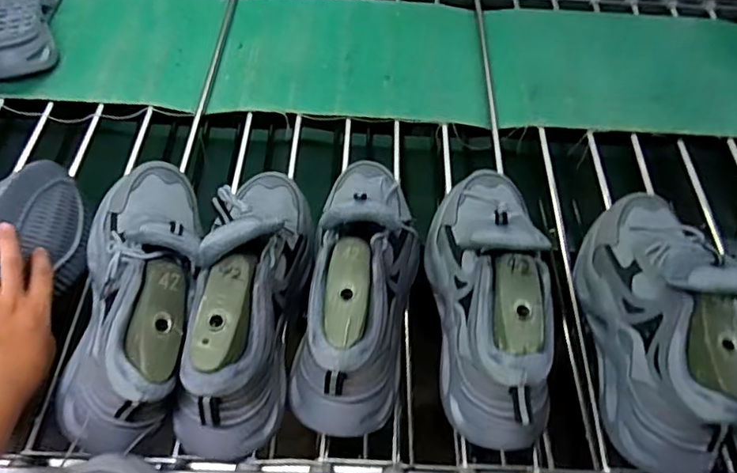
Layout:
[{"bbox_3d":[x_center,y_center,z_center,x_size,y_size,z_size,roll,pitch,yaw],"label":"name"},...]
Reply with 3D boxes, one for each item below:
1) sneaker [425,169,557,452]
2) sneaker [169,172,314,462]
[{"bbox_3d":[0.122,0.039,0.542,0.095,0.137,0.298,1,58,-2],"label":"sneaker"},{"bbox_3d":[-0.114,0.041,0.524,0.095,0.145,0.304,9,59,4],"label":"sneaker"}]

